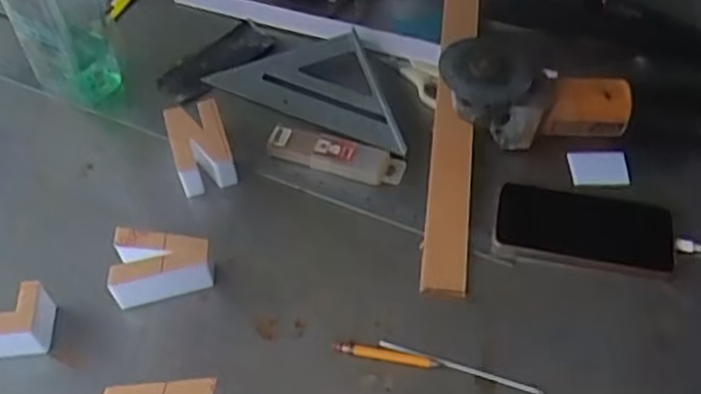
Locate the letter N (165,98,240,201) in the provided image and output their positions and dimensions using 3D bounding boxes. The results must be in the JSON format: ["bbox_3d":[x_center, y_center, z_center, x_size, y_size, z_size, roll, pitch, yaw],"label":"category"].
[{"bbox_3d":[-0.150,-0.052,0.719,0.053,0.040,0.086,-16,54,-10],"label":"letter N"}]

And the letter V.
[{"bbox_3d":[-0.164,0.061,0.637,0.083,0.045,0.059,-3,53,0],"label":"letter V"}]

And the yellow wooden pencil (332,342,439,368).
[{"bbox_3d":[0.028,0.132,0.605,0.087,0.005,0.010,8,54,8],"label":"yellow wooden pencil"}]

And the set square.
[{"bbox_3d":[-0.020,-0.127,0.792,0.233,0.016,0.131,24,59,22],"label":"set square"}]

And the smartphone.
[{"bbox_3d":[0.214,0.026,0.667,0.158,0.014,0.076,10,65,2],"label":"smartphone"}]

